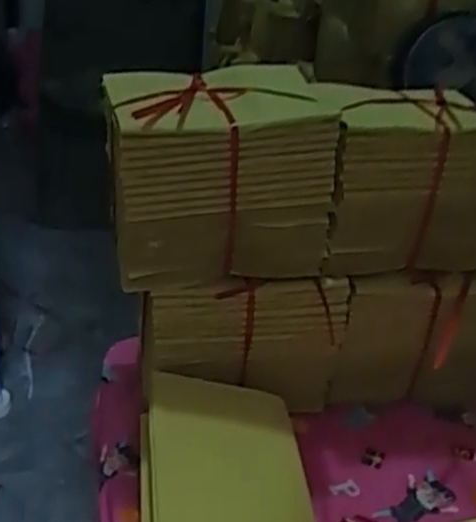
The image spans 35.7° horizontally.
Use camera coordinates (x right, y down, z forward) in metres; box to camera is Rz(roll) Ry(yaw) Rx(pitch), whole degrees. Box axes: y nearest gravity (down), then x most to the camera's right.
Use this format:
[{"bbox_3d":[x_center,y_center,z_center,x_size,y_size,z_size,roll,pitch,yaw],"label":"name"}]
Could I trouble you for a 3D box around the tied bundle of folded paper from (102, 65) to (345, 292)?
[{"bbox_3d":[-0.016,-0.068,0.582,0.169,0.137,0.110,0,29,-12],"label":"tied bundle of folded paper"}]

